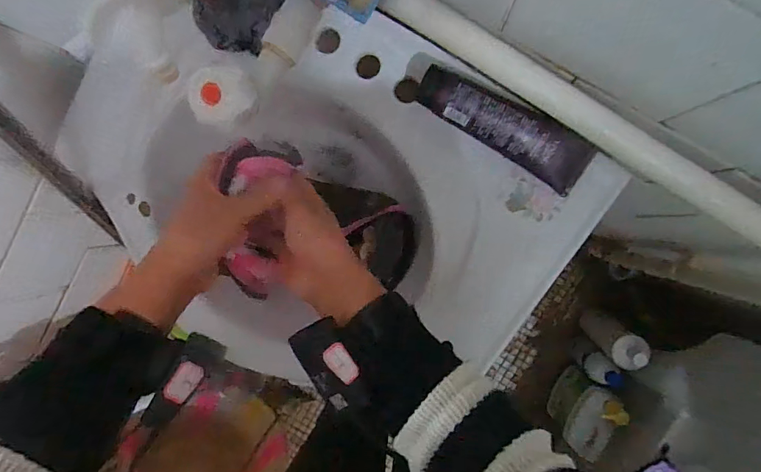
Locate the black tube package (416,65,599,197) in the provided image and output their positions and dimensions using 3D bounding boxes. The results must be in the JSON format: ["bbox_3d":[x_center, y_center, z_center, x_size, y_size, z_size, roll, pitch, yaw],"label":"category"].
[{"bbox_3d":[0.125,-0.113,0.450,0.187,0.039,0.057,25,120,-3],"label":"black tube package"}]

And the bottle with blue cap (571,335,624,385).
[{"bbox_3d":[0.489,0.297,0.962,0.056,0.105,0.050,-43,89,7],"label":"bottle with blue cap"}]

